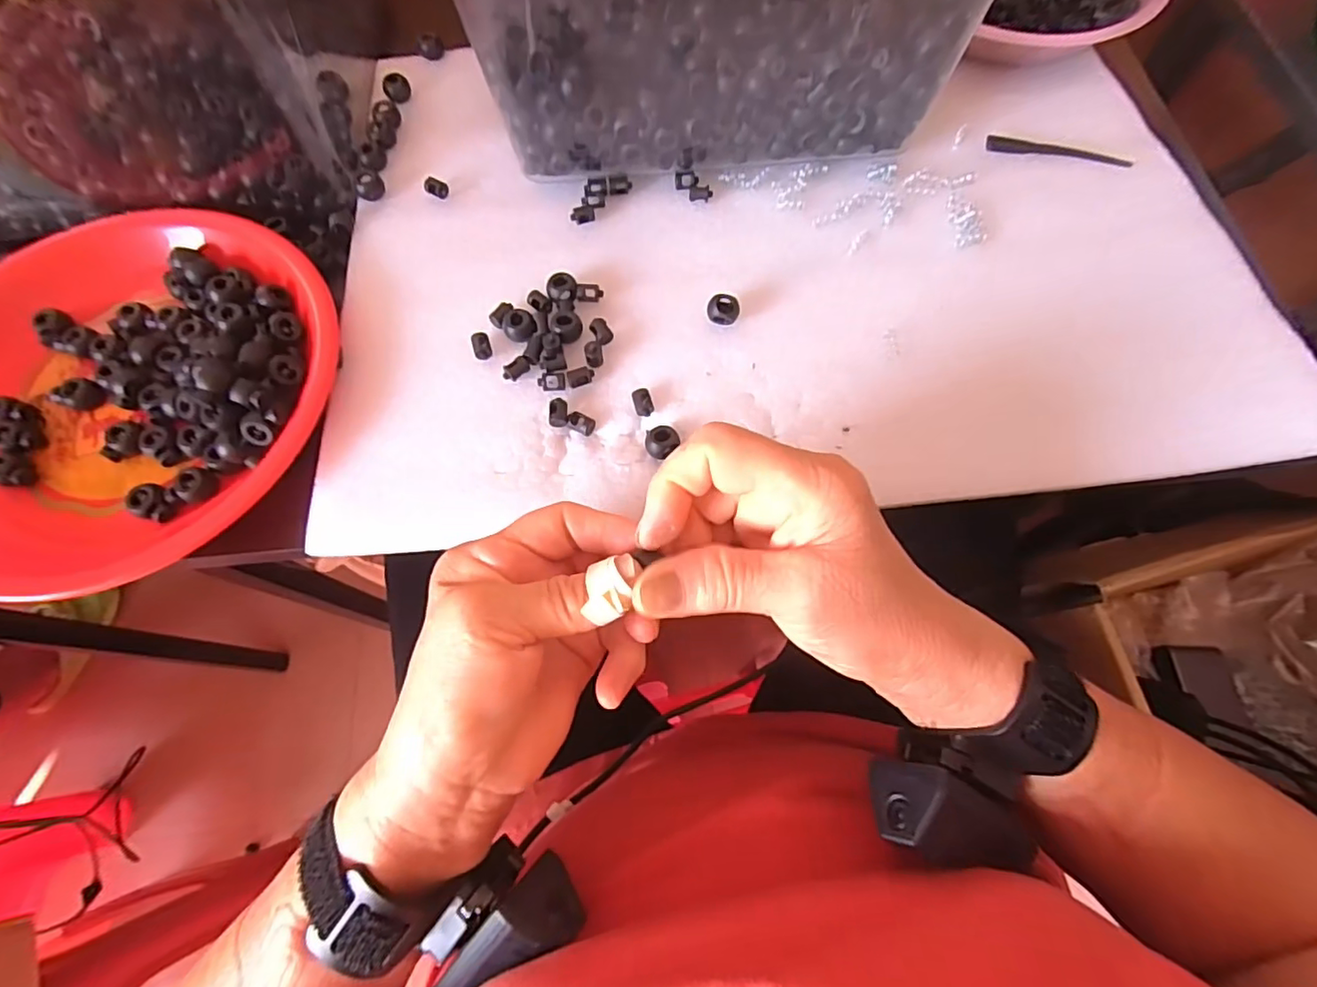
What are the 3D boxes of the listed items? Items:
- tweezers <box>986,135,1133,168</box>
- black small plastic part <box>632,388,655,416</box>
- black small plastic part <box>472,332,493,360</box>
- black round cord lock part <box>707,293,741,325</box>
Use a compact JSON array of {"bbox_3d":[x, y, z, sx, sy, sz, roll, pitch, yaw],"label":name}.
[{"bbox_3d":[0.254,-0.218,0.367,0.086,0.008,0.009,12,70,5],"label":"tweezers"},{"bbox_3d":[-0.008,-0.048,0.312,0.010,0.007,0.015,-17,70,-6],"label":"black small plastic part"},{"bbox_3d":[-0.098,-0.082,0.320,0.009,0.006,0.014,-15,70,-5],"label":"black small plastic part"},{"bbox_3d":[0.037,-0.102,0.325,0.017,0.014,0.015,17,71,7],"label":"black round cord lock part"}]

